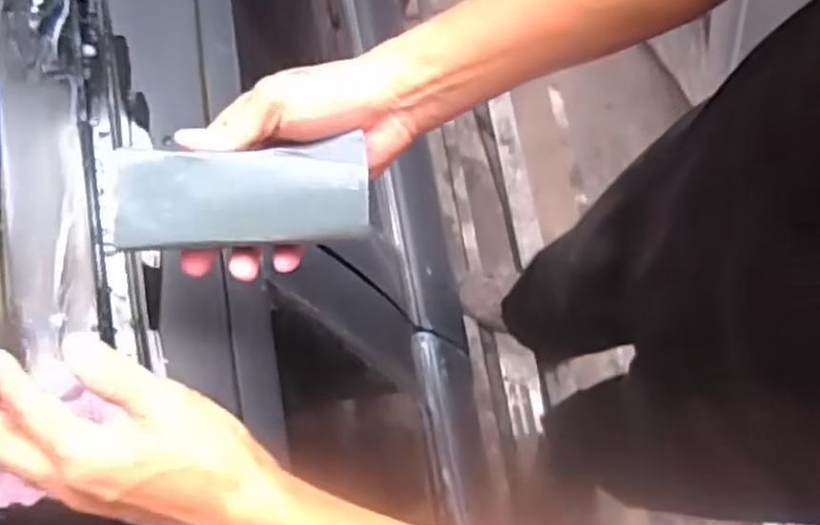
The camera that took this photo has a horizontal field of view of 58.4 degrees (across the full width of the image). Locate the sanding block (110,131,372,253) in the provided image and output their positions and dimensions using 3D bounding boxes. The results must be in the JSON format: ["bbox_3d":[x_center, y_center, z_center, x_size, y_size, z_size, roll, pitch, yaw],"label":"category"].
[{"bbox_3d":[-0.093,-0.039,0.409,0.136,0.016,0.055,-3,73,-6],"label":"sanding block"}]

